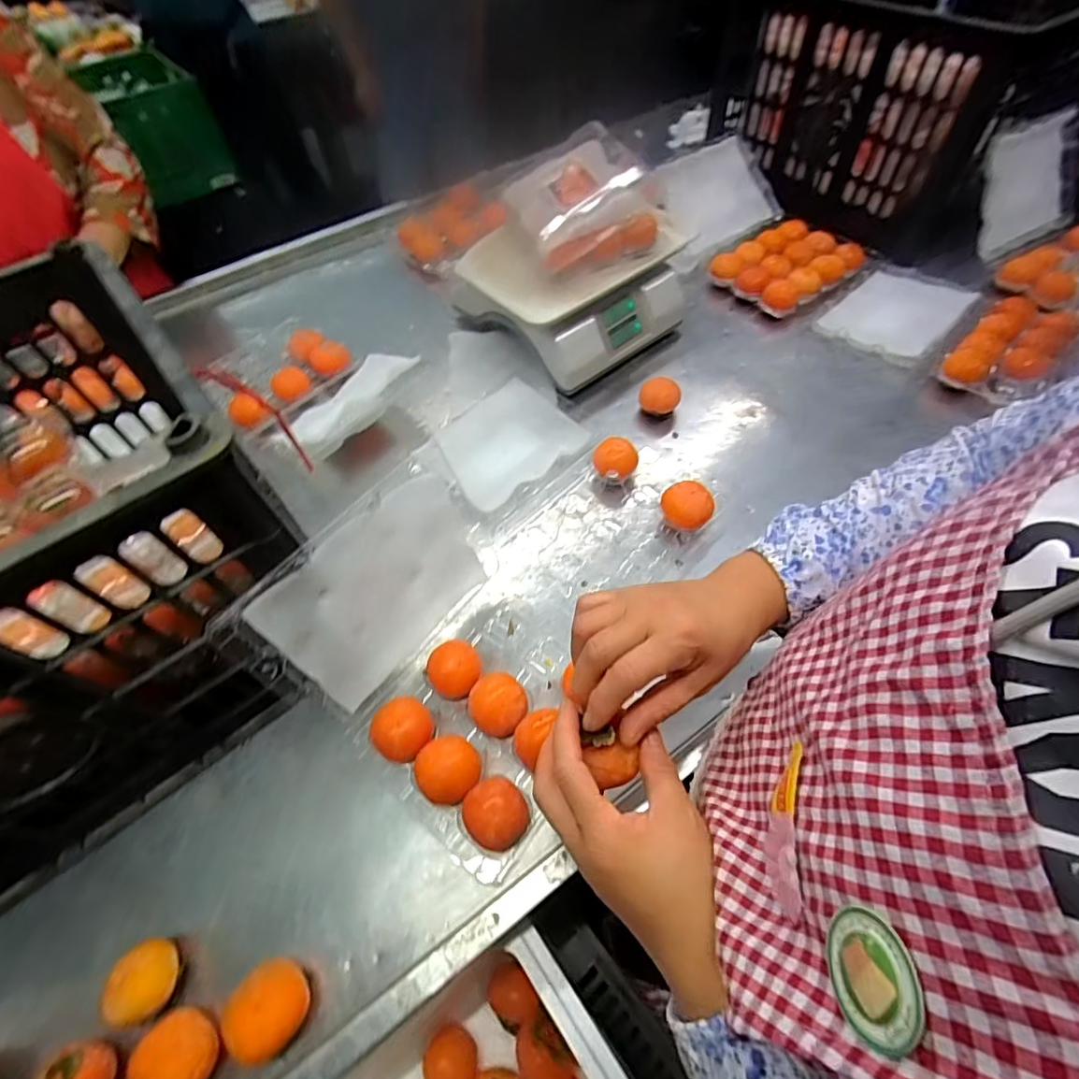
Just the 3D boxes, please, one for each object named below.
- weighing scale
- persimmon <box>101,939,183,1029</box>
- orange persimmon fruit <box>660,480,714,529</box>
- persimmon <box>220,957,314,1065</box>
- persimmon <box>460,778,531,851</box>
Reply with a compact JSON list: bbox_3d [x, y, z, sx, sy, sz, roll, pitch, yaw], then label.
[{"bbox_3d":[0.050,-0.377,0.779,0.296,0.128,0.270,-40,63,-21],"label":"weighing scale"},{"bbox_3d":[-0.290,0.325,0.390,0.047,0.034,0.047,-1,56,2],"label":"persimmon"},{"bbox_3d":[0.167,-0.035,0.600,0.057,0.052,0.053,19,59,15],"label":"orange persimmon fruit"},{"bbox_3d":[-0.193,0.336,0.377,0.049,0.041,0.047,-1,56,2],"label":"persimmon"},{"bbox_3d":[-0.036,0.229,0.438,0.051,0.034,0.051,-1,56,2],"label":"persimmon"}]

